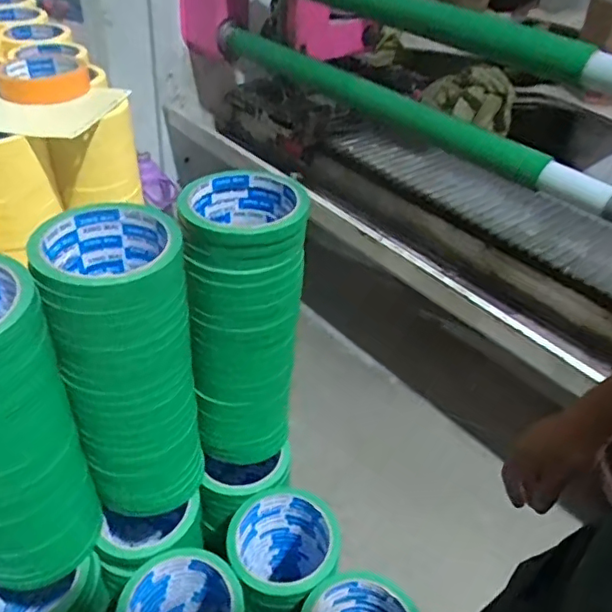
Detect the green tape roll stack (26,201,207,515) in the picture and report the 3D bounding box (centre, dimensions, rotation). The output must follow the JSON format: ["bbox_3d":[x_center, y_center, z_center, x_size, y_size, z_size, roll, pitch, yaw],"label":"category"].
[{"bbox_3d":[-0.131,0.050,0.432,0.093,0.239,0.086,-9,41,-18],"label":"green tape roll stack"}]

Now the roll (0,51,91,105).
[{"bbox_3d":[-0.293,-0.257,0.635,0.093,0.028,0.086,-9,42,-19],"label":"roll"}]

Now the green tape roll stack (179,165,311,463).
[{"bbox_3d":[-0.052,0.017,0.484,0.087,0.239,0.094,1,39,-7],"label":"green tape roll stack"}]

